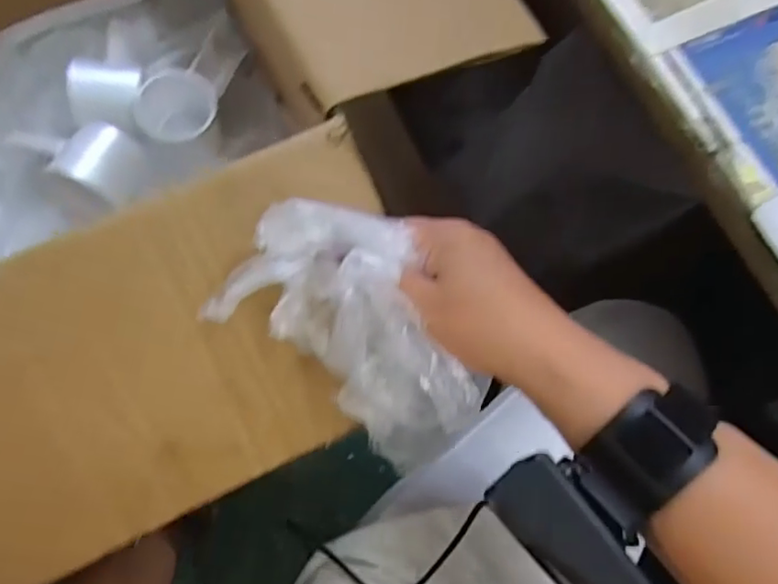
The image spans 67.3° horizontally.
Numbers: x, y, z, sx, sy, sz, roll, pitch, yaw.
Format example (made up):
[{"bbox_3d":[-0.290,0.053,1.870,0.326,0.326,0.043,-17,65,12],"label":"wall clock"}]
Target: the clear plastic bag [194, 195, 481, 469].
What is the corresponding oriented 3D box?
[{"bbox_3d":[-0.014,0.017,0.289,0.132,0.082,0.079,39,76,11],"label":"clear plastic bag"}]

